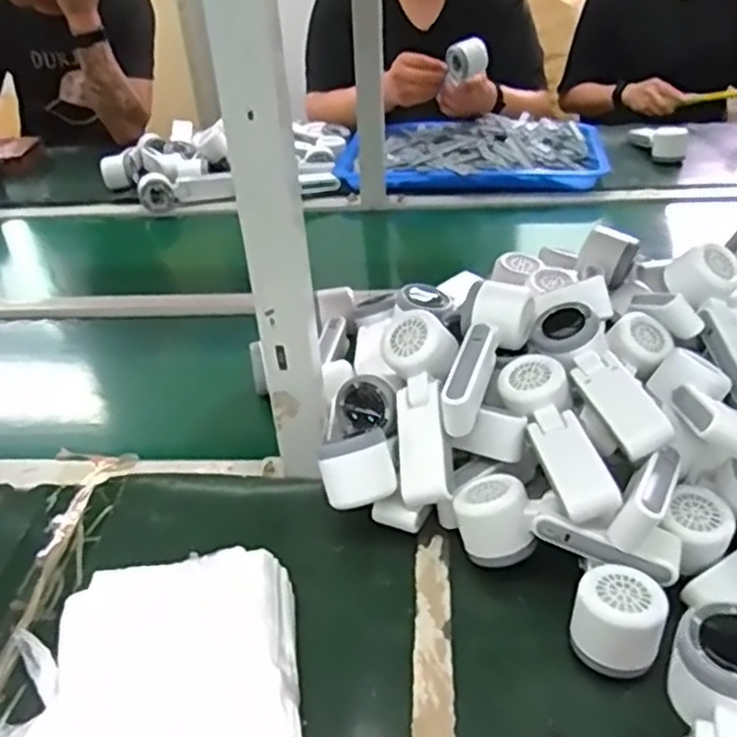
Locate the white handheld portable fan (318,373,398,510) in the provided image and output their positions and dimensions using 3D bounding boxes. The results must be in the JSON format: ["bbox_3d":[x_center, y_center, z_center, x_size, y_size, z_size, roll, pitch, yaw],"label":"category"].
[{"bbox_3d":[-0.007,0.060,0.617,0.061,0.052,0.114,-3,36,3],"label":"white handheld portable fan"}]

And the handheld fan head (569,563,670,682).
[{"bbox_3d":[0.171,0.177,0.505,0.057,0.059,0.055,-3,34,2],"label":"handheld fan head"}]

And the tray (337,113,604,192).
[{"bbox_3d":[0.190,-0.398,1.348,0.469,0.084,0.297,3,35,11],"label":"tray"}]

